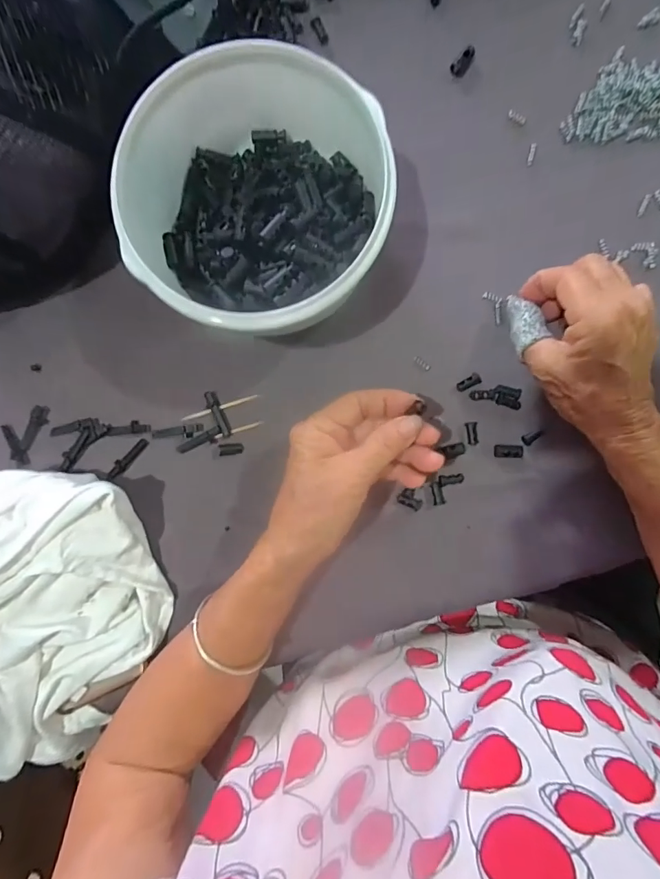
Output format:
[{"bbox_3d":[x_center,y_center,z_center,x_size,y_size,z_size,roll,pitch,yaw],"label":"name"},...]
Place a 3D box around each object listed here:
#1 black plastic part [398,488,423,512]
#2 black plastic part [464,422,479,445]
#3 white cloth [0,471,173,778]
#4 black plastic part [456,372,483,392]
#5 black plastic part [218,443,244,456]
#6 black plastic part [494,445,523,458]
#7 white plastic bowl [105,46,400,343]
[{"bbox_3d":[0.058,0.043,0.323,0.018,0.005,0.012,24,92,2],"label":"black plastic part"},{"bbox_3d":[0.102,-0.004,0.322,0.008,0.004,0.017,-8,90,3],"label":"black plastic part"},{"bbox_3d":[-0.227,0.134,0.311,0.209,0.060,0.211,-10,90,3],"label":"white cloth"},{"bbox_3d":[0.100,-0.041,0.323,0.019,0.005,0.008,-33,89,3],"label":"black plastic part"},{"bbox_3d":[-0.073,0.007,0.332,0.018,0.004,0.008,-8,90,3],"label":"black plastic part"},{"bbox_3d":[0.128,0.009,0.319,0.020,0.004,0.009,3,91,3],"label":"black plastic part"},{"bbox_3d":[-0.048,-0.156,0.293,0.162,0.082,0.150,0,90,3],"label":"white plastic bowl"}]

